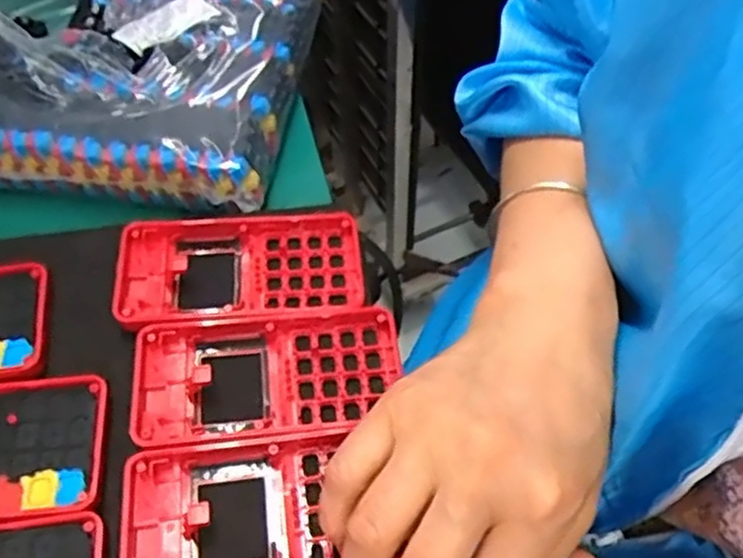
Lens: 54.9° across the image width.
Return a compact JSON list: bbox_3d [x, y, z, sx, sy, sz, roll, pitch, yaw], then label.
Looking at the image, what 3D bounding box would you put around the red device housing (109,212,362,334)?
[{"bbox_3d":[-0.067,-0.005,0.369,0.125,0.018,0.068,-8,56,-7],"label":"red device housing"}]

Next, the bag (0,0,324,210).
[{"bbox_3d":[-0.197,-0.176,0.507,0.304,0.059,0.270,7,55,6],"label":"bag"}]

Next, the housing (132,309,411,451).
[{"bbox_3d":[-0.048,0.046,0.334,0.124,0.017,0.062,-5,55,-4],"label":"housing"}]

